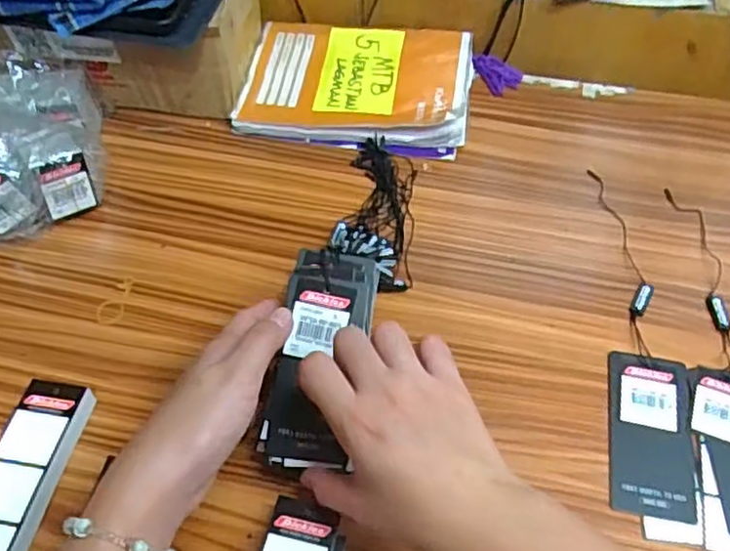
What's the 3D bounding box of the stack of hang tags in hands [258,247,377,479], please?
[{"bbox_3d":[-0.028,0.048,0.405,0.053,0.014,0.129,10,79,8],"label":"stack of hang tags in hands"}]

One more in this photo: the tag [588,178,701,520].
[{"bbox_3d":[0.193,0.034,0.469,0.051,0.005,0.266,6,53,6],"label":"tag"}]

